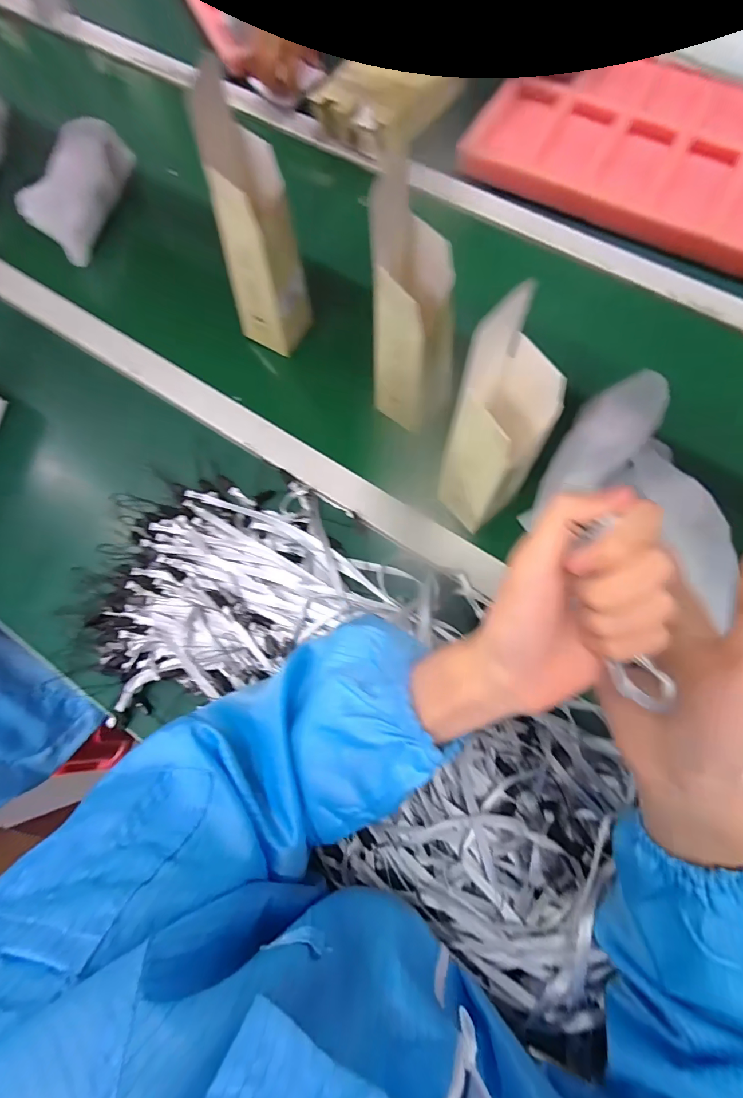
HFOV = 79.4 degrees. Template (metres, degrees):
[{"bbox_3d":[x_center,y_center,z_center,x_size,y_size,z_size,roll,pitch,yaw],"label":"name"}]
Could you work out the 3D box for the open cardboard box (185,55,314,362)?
[{"bbox_3d":[-0.112,-0.306,0.445,0.060,0.228,0.074,30,76,10],"label":"open cardboard box"}]

